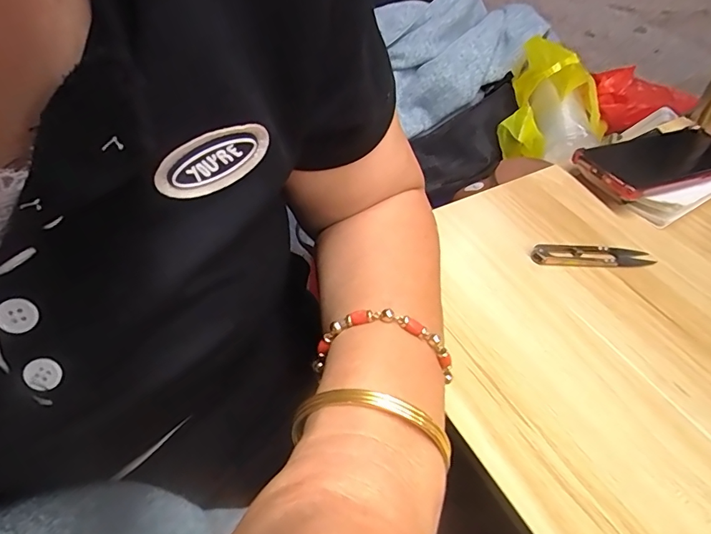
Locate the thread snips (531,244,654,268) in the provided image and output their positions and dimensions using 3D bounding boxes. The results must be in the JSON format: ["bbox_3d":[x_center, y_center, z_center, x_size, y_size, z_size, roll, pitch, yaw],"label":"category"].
[{"bbox_3d":[0.202,-0.010,0.391,0.103,0.009,0.023,3,48,-2],"label":"thread snips"}]

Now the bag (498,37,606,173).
[{"bbox_3d":[0.277,-0.217,0.615,0.140,0.124,0.176,17,50,12],"label":"bag"}]

